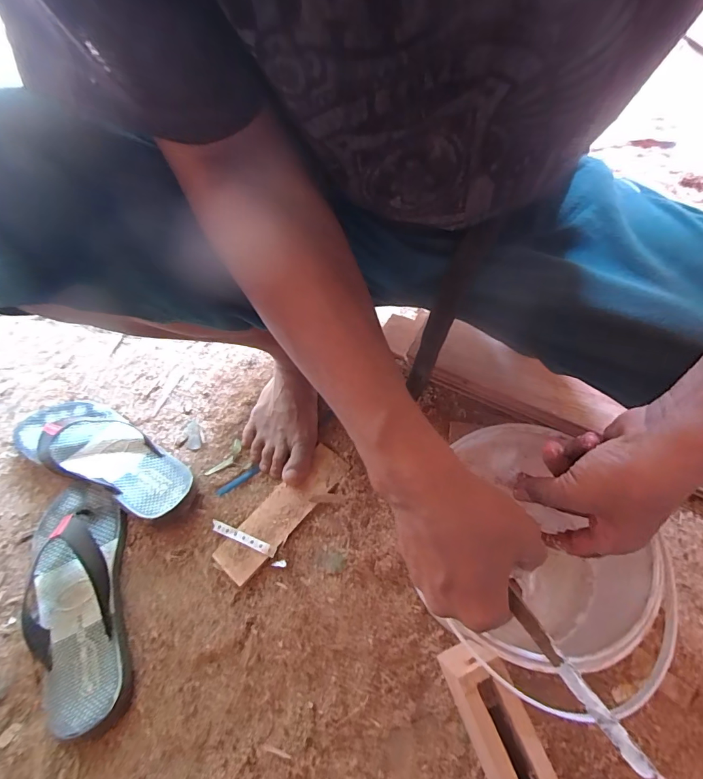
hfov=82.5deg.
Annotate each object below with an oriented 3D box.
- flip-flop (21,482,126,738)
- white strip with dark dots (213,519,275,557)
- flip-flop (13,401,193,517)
[{"bbox_3d":[-0.319,0.224,0.444,0.116,0.052,0.266,-15,58,-8],"label":"flip-flop"},{"bbox_3d":[-0.134,0.181,0.490,0.089,0.007,0.013,19,59,13],"label":"white strip with dark dots"},{"bbox_3d":[-0.333,0.079,0.538,0.277,0.047,0.103,21,60,14],"label":"flip-flop"}]

